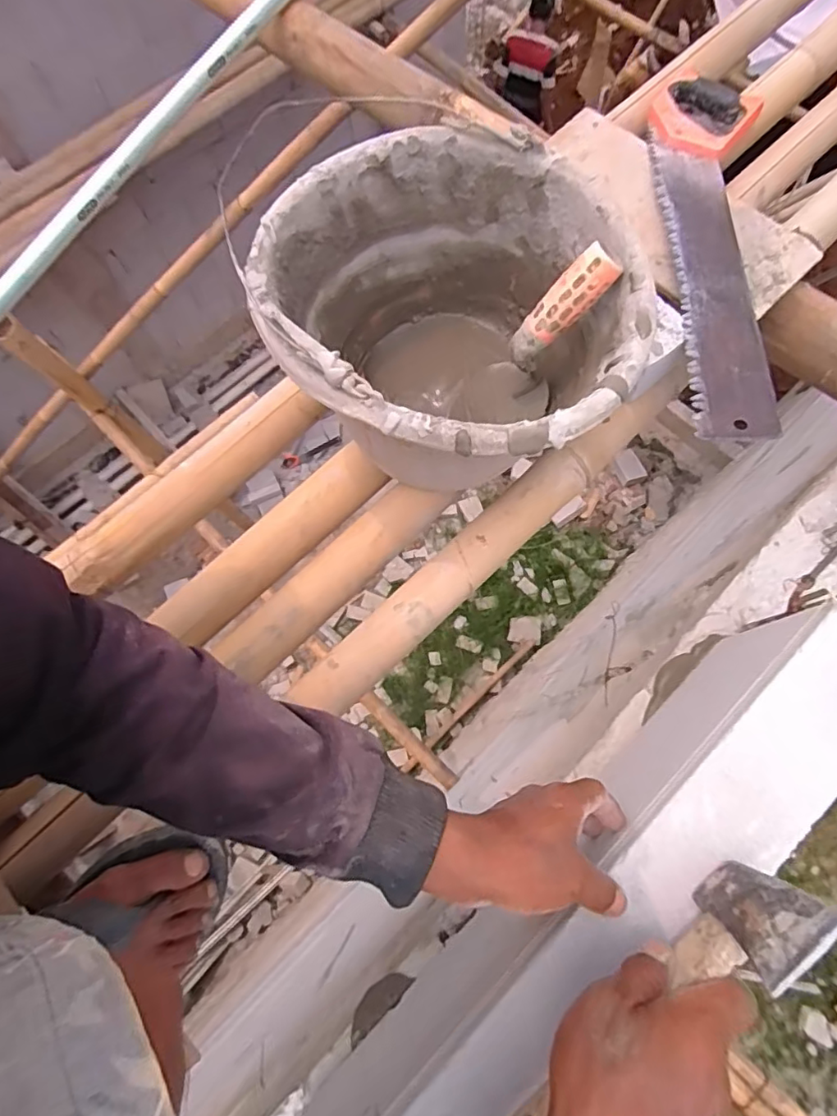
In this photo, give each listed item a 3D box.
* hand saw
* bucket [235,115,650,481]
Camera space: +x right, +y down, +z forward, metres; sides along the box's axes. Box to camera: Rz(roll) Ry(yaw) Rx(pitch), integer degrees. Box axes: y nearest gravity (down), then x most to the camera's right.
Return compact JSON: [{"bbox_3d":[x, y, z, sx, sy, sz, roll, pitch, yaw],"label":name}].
[{"bbox_3d":[0.295,-0.335,0.574,0.112,0.022,0.512,7,67,14],"label":"hand saw"},{"bbox_3d":[0.028,-0.175,0.463,0.276,0.180,0.247,34,77,12],"label":"bucket"}]

